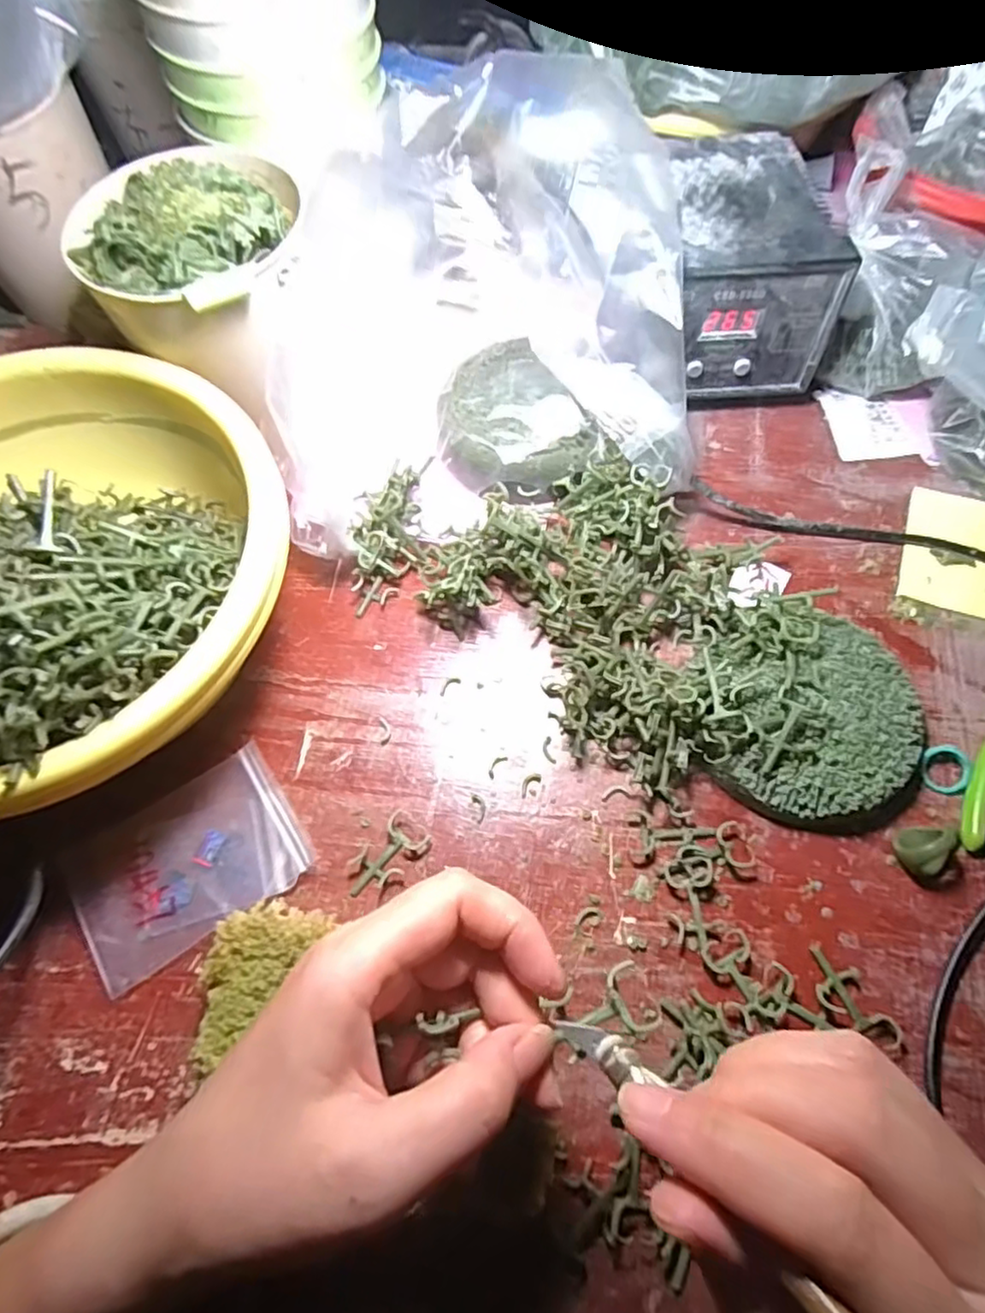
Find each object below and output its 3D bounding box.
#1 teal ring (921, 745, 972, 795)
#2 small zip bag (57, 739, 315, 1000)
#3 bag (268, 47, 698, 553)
[{"bbox_3d":[0.215,0.052,0.304,0.021,0.007,0.023,-1,66,2],"label":"teal ring"},{"bbox_3d":[-0.143,0.095,0.300,0.102,0.004,0.073,-31,68,-11],"label":"small zip bag"},{"bbox_3d":[-0.019,-0.178,0.344,0.220,0.139,0.178,-8,66,-1],"label":"bag"}]

